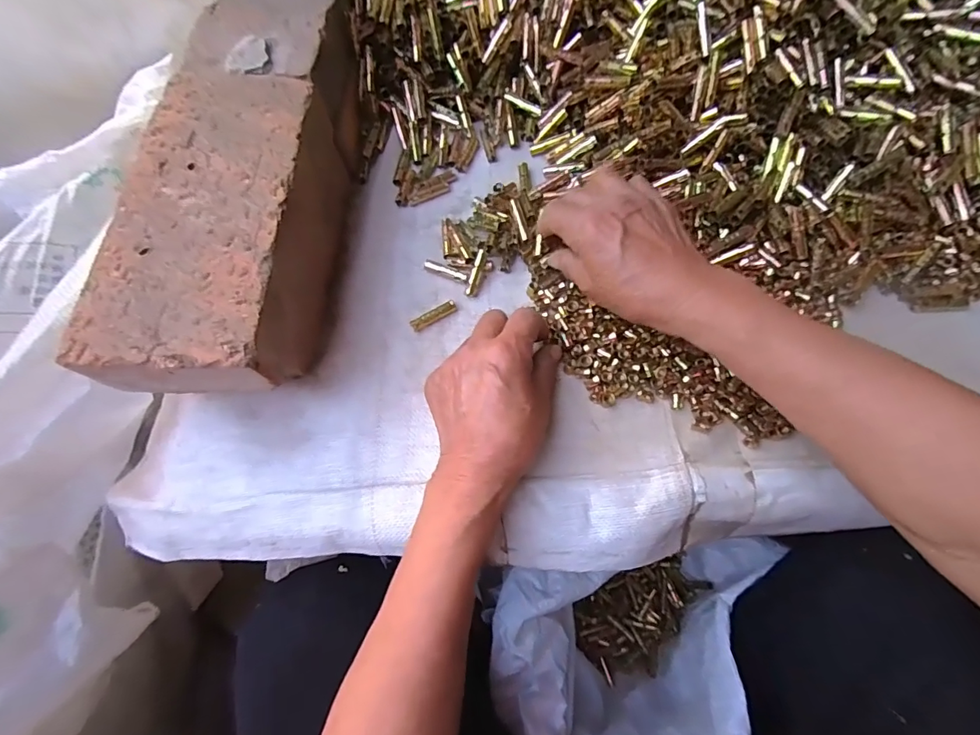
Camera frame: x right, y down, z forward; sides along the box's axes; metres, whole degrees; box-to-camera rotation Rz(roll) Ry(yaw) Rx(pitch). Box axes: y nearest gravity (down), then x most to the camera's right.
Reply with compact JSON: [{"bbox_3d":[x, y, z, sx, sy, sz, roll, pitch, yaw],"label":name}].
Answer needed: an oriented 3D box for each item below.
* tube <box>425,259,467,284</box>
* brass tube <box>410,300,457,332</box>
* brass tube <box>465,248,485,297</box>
[{"bbox_3d":[-0.037,-0.082,0.394,0.040,0.005,0.008,25,73,9],"label":"tube"},{"bbox_3d":[-0.045,-0.042,0.378,0.040,0.008,0.008,-32,73,-9],"label":"brass tube"},{"bbox_3d":[-0.012,-0.079,0.385,0.007,0.006,0.040,16,88,7],"label":"brass tube"}]

